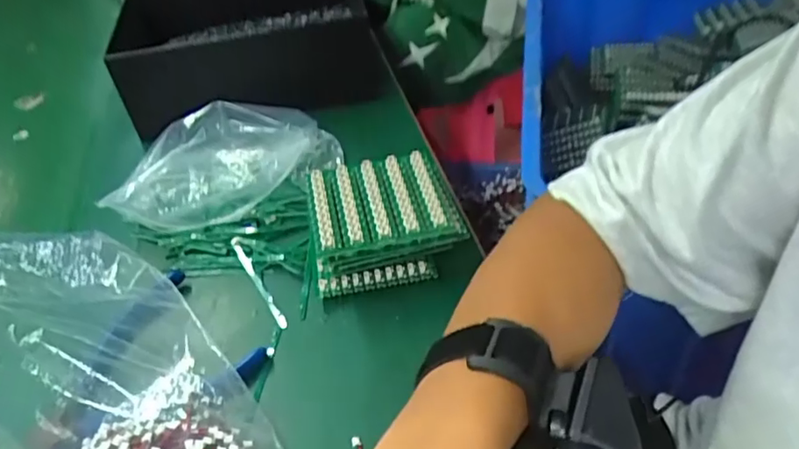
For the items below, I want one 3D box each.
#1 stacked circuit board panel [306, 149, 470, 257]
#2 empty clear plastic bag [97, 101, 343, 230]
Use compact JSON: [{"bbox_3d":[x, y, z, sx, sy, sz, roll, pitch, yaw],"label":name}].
[{"bbox_3d":[-0.010,-0.003,0.402,0.094,0.047,0.077,-12,44,-5],"label":"stacked circuit board panel"},{"bbox_3d":[-0.130,-0.051,0.455,0.171,0.061,0.077,-20,45,-12],"label":"empty clear plastic bag"}]

